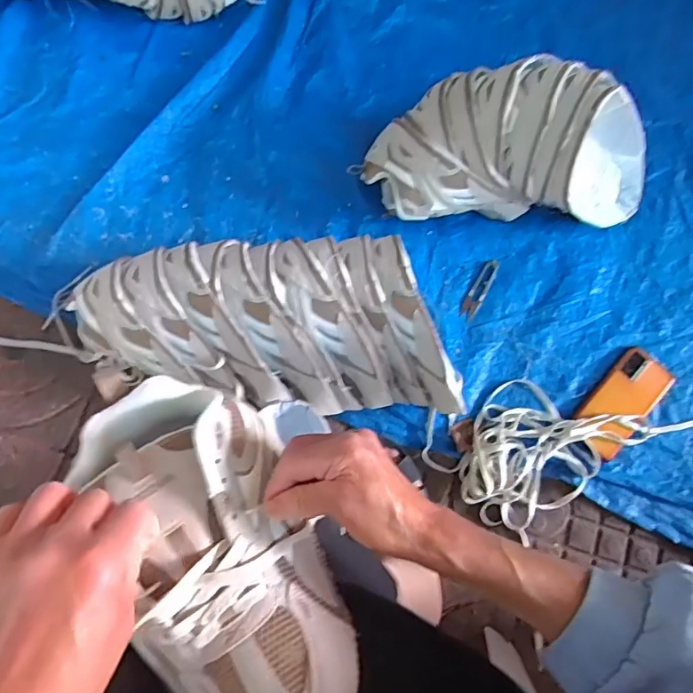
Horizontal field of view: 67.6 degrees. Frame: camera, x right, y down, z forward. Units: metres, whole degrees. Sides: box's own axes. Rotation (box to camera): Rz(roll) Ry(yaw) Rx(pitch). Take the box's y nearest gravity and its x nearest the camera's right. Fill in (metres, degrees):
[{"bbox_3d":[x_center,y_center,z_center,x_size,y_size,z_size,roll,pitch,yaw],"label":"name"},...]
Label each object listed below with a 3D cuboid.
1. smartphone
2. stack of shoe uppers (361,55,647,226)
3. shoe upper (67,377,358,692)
[{"bbox_3d":[0.389,0.074,0.722,0.074,0.011,0.165,42,78,9],"label":"smartphone"},{"bbox_3d":[0.239,-0.261,0.715,0.416,0.190,0.157,3,75,0],"label":"stack of shoe uppers"},{"bbox_3d":[-0.080,0.132,0.330,0.111,0.067,0.236,-29,75,-9],"label":"shoe upper"}]

